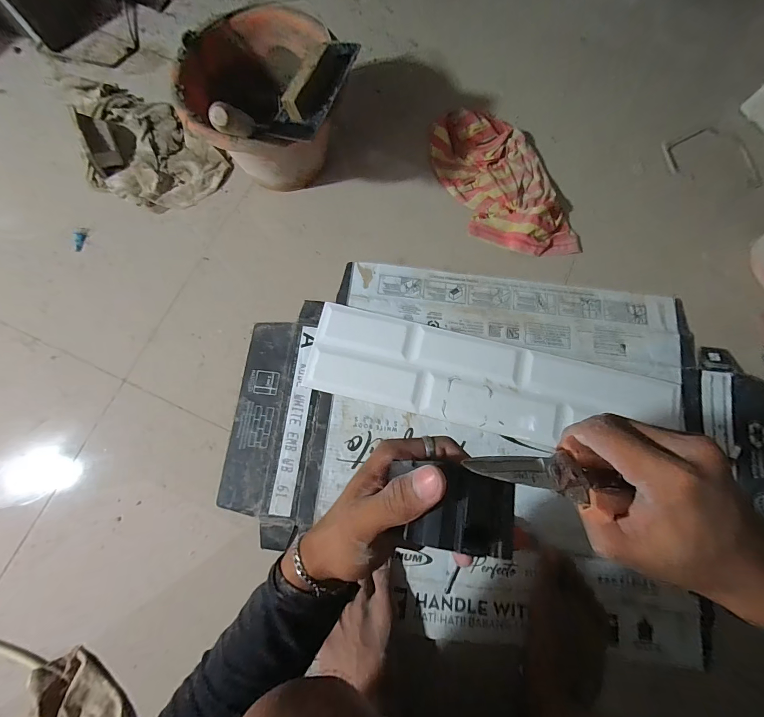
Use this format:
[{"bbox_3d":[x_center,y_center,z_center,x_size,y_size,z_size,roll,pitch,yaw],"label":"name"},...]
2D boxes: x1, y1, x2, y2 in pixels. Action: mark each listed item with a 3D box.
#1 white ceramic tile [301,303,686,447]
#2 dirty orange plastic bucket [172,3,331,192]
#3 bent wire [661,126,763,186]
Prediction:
[{"bbox_3d":[0.173,0.037,0.558,0.589,0.009,0.149,12,78,2],"label":"white ceramic tile"},{"bbox_3d":[-0.199,-0.398,0.561,0.205,0.186,0.228,5,78,1],"label":"dirty orange plastic bucket"},{"bbox_3d":[0.617,-0.386,0.649,0.177,0.012,0.122,13,78,2],"label":"bent wire"}]

